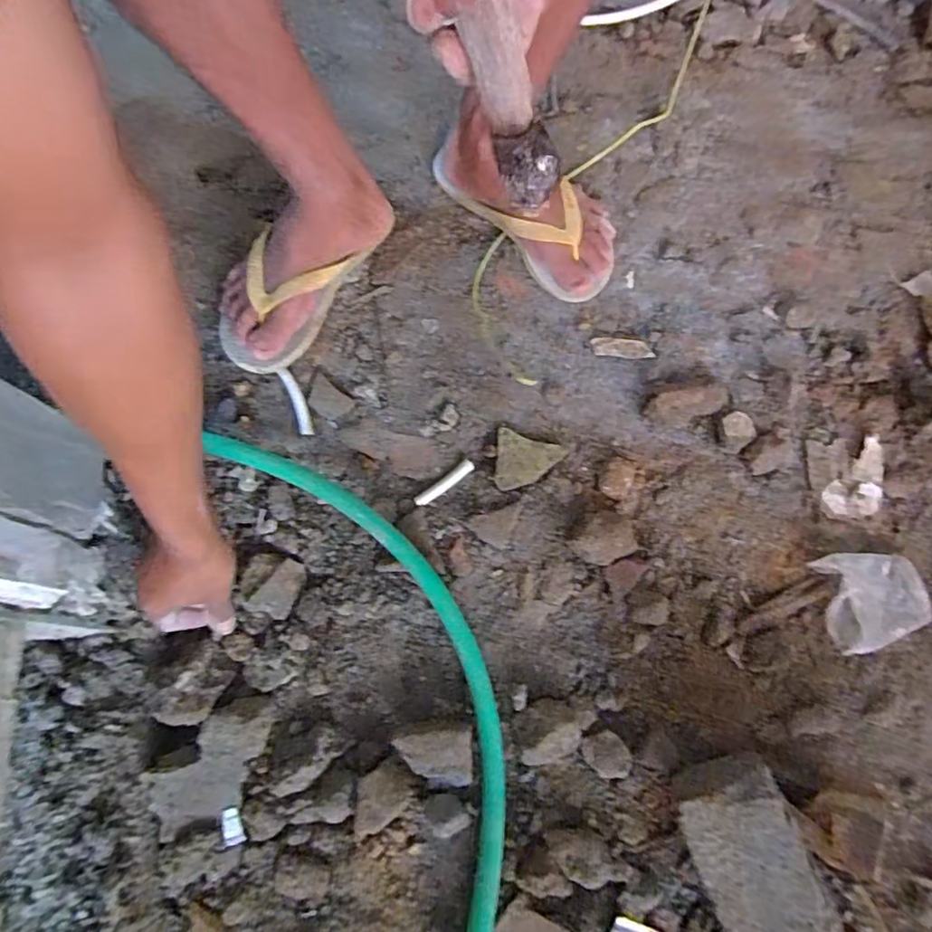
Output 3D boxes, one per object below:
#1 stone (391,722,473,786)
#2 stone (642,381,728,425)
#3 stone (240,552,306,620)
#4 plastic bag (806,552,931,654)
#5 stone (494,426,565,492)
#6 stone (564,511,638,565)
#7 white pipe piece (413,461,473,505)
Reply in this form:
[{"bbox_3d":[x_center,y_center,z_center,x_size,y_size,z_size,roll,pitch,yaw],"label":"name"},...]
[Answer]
[{"bbox_3d":[-0.027,0.244,0.479,0.063,0.023,0.048,0,73,1],"label":"stone"},{"bbox_3d":[0.222,-0.065,0.570,0.088,0.025,0.039,-18,73,-5],"label":"stone"},{"bbox_3d":[-0.180,0.108,0.519,0.049,0.025,0.053,0,73,1],"label":"stone"},{"bbox_3d":[0.375,0.121,0.518,0.090,0.016,0.085,-8,73,-1],"label":"plastic bag"},{"bbox_3d":[0.062,-0.004,0.558,0.066,0.012,0.060,5,73,2],"label":"stone"},{"bbox_3d":[0.127,0.066,0.528,0.062,0.032,0.047,-3,73,0],"label":"stone"},{"bbox_3d":[-0.021,0.017,0.551,0.066,0.007,0.012,-36,76,-9],"label":"white pipe piece"}]

